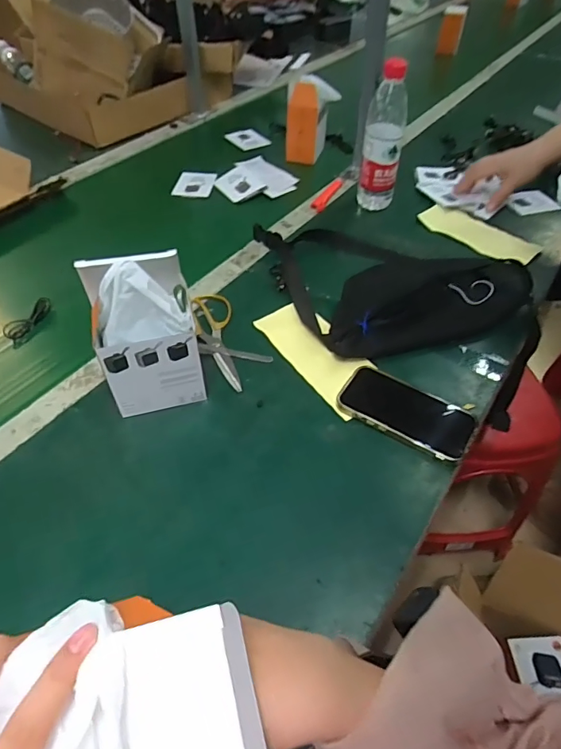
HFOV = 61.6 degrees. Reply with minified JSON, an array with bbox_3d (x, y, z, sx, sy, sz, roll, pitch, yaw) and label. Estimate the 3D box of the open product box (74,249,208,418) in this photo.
[{"bbox_3d":[-0.141,-0.039,0.493,0.104,0.167,0.071,-10,50,-12],"label":"open product box"}]

